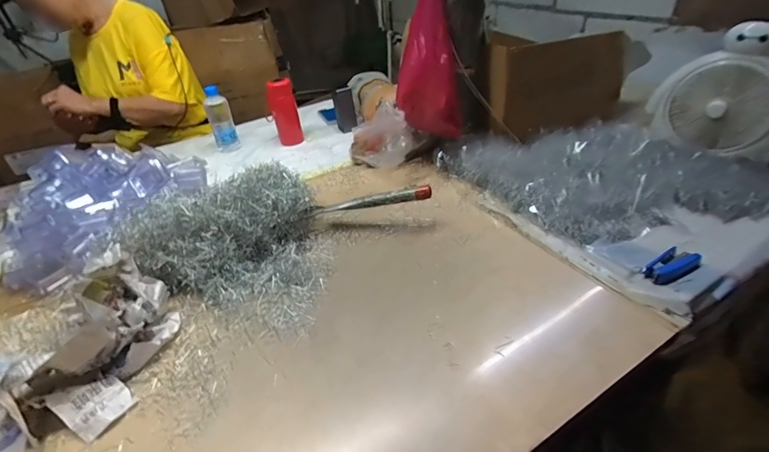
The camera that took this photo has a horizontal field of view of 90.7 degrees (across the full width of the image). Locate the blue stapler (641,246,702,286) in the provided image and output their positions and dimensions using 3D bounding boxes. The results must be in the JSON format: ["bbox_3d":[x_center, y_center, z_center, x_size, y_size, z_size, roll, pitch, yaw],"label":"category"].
[{"bbox_3d":[0.466,0.065,0.615,0.096,0.019,0.047,-21,41,-23],"label":"blue stapler"}]

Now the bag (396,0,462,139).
[{"bbox_3d":[0.102,-0.344,0.819,0.157,0.293,0.059,18,43,27],"label":"bag"}]

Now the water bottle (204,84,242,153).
[{"bbox_3d":[-0.462,-0.297,1.078,0.065,0.177,0.053,-16,38,-18],"label":"water bottle"}]

